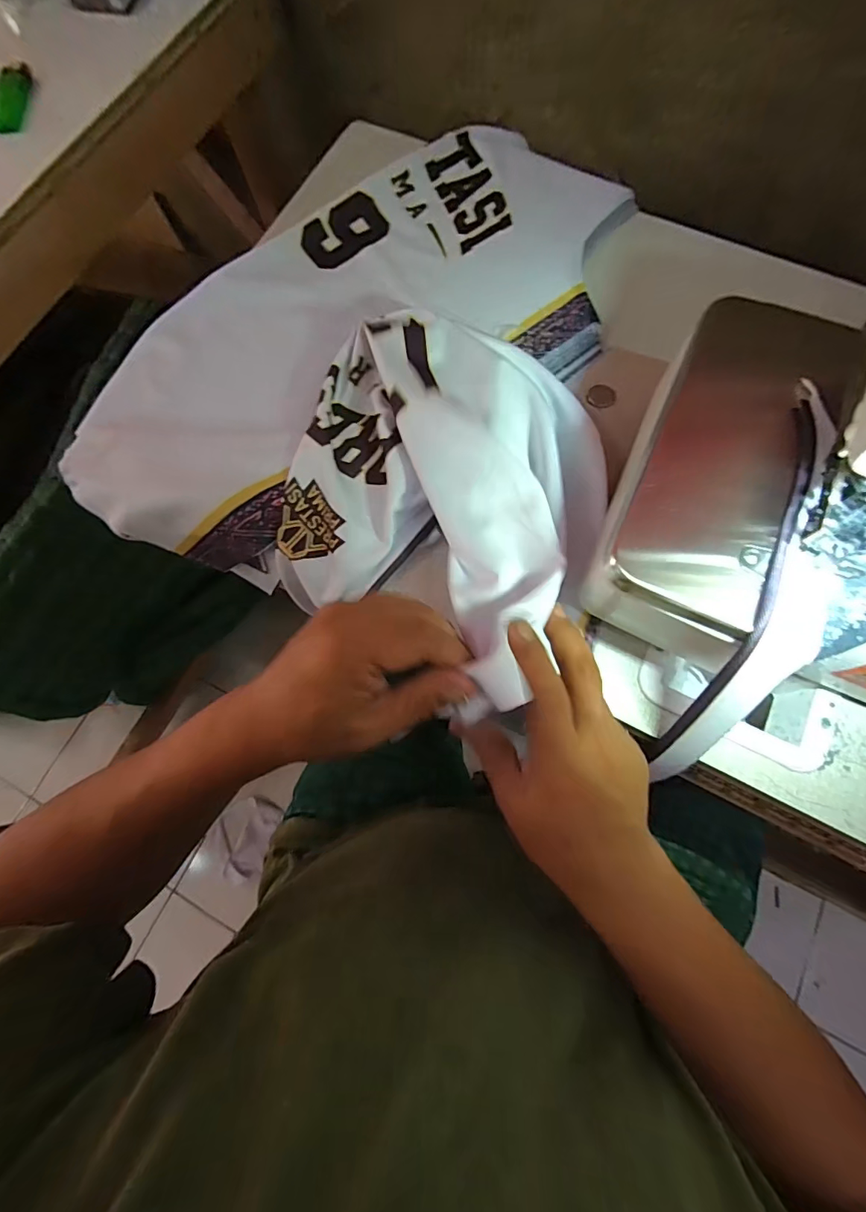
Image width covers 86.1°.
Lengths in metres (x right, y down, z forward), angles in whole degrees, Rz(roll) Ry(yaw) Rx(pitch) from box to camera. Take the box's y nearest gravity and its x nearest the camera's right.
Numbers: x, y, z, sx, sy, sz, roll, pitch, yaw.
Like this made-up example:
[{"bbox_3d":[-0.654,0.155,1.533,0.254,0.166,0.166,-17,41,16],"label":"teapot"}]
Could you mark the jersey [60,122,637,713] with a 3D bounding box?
[{"bbox_3d":[-0.011,-0.231,0.378,0.409,0.111,0.493,27,77,5],"label":"jersey"}]

